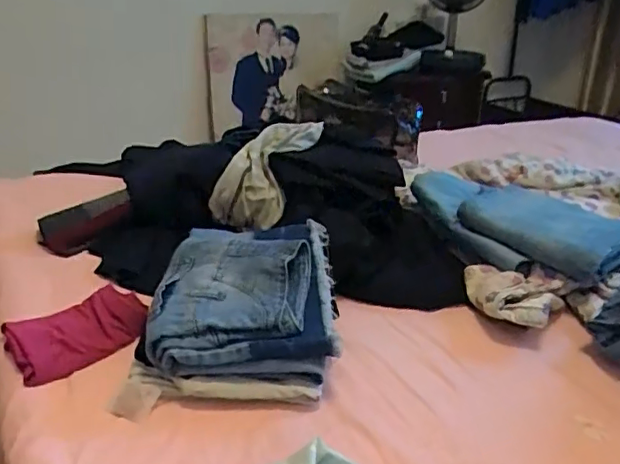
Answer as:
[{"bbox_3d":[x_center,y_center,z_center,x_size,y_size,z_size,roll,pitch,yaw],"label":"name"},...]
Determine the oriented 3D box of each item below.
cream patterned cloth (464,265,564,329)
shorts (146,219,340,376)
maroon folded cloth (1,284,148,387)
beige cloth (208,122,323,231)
[{"bbox_3d":[0.280,0.099,0.806,0.137,0.055,0.127,10,26,17],"label":"cream patterned cloth"},{"bbox_3d":[-0.081,0.062,0.722,0.214,0.067,0.260,1,25,-2],"label":"shorts"},{"bbox_3d":[-0.288,0.124,0.718,0.153,0.045,0.108,-16,30,-33],"label":"maroon folded cloth"},{"bbox_3d":[-0.063,-0.126,1.006,0.110,0.097,0.276,12,51,25],"label":"beige cloth"}]

